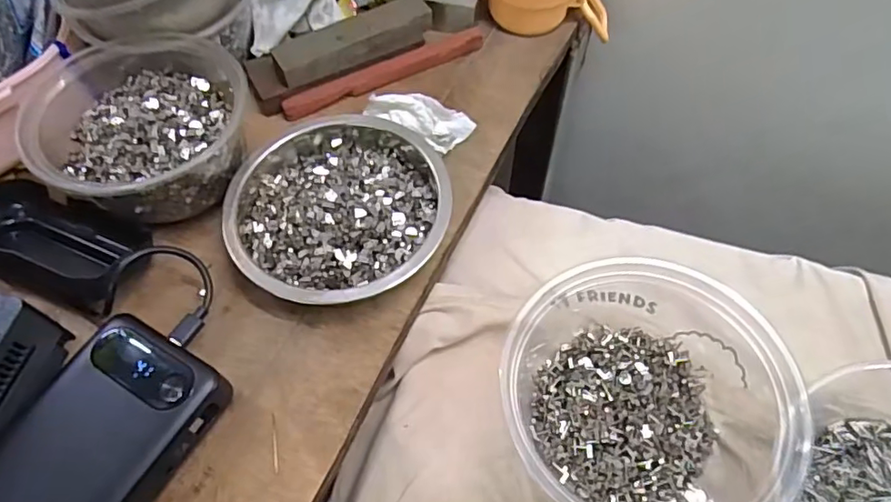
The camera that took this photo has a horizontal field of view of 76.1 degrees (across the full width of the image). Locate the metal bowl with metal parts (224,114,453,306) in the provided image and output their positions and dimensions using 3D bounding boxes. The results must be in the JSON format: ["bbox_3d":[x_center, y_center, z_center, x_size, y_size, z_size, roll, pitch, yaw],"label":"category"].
[{"bbox_3d":[-0.059,-0.029,0.322,0.118,0.030,0.128,-1,58,1],"label":"metal bowl with metal parts"}]

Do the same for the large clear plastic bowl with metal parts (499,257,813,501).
[{"bbox_3d":[0.098,0.061,0.291,0.133,0.059,0.147,15,60,10],"label":"large clear plastic bowl with metal parts"}]

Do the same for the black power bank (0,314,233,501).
[{"bbox_3d":[-0.170,0.104,0.246,0.073,0.025,0.151,26,63,17],"label":"black power bank"}]

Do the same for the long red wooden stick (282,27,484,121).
[{"bbox_3d":[-0.041,-0.124,0.391,0.145,0.015,0.015,-24,61,-13],"label":"long red wooden stick"}]

